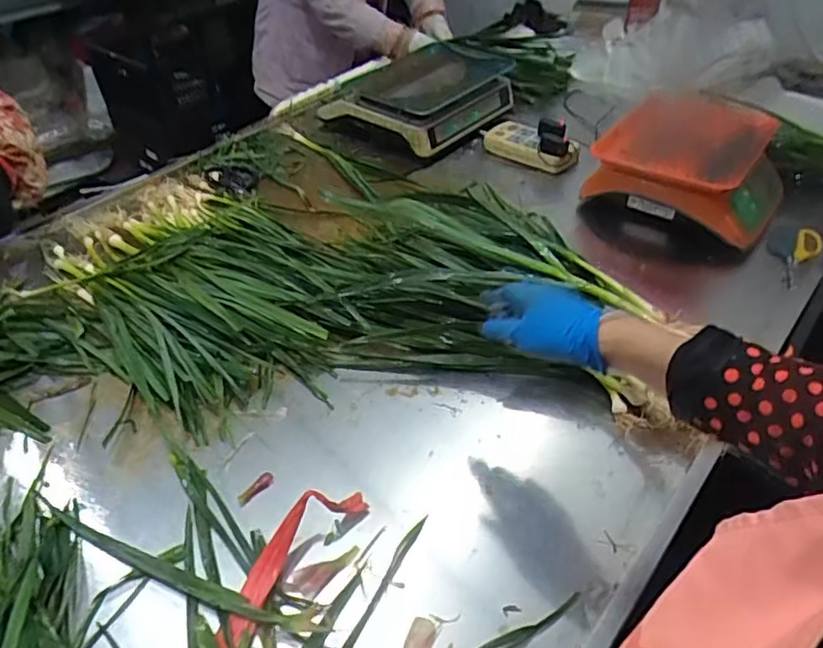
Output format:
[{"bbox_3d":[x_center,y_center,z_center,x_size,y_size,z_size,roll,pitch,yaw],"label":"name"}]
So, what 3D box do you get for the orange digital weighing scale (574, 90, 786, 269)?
[{"bbox_3d":[0.510,-0.279,1.091,0.286,0.159,0.379,23,48,25],"label":"orange digital weighing scale"}]

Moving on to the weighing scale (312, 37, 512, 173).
[{"bbox_3d":[0.016,-0.486,1.254,0.276,0.123,0.329,28,51,30],"label":"weighing scale"}]

